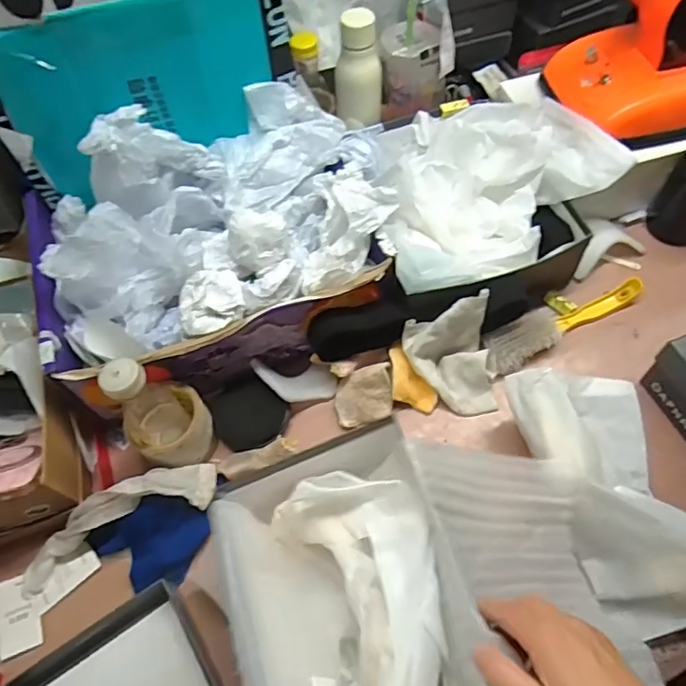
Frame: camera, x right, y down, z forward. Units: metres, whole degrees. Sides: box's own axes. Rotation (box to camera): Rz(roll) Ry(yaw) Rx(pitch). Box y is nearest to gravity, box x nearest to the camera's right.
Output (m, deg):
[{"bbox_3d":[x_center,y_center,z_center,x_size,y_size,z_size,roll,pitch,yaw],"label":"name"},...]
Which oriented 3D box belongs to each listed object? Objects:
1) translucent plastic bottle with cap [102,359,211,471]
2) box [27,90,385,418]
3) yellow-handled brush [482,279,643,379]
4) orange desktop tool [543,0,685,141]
[{"bbox_3d":[-0.195,0.080,0.600,0.072,0.169,0.083,36,69,22],"label":"translucent plastic bottle with cap"},{"bbox_3d":[-0.157,-0.133,0.662,0.419,0.207,0.293,-25,61,-10],"label":"box"},{"bbox_3d":[0.278,-0.029,0.715,0.237,0.035,0.055,-28,62,-12],"label":"yellow-handled brush"},{"bbox_3d":[0.389,-0.394,0.668,0.183,0.192,0.160,-16,60,-5],"label":"orange desktop tool"}]

